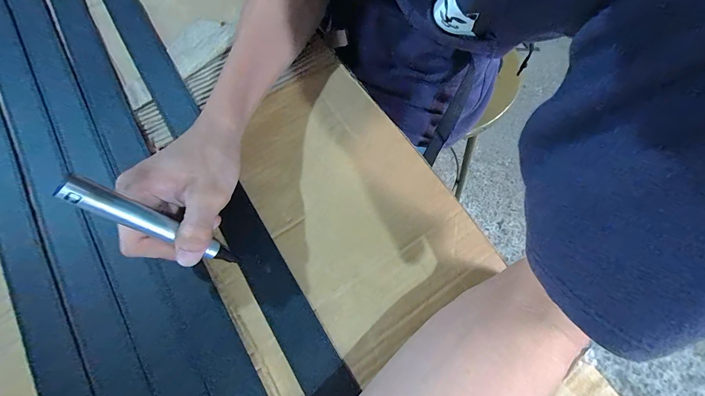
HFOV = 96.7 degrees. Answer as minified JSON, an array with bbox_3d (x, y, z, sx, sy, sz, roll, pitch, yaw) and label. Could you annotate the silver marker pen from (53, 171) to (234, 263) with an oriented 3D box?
[{"bbox_3d":[-0.125,0.021,0.212,0.010,0.123,0.015,7,66,34],"label":"silver marker pen"}]

